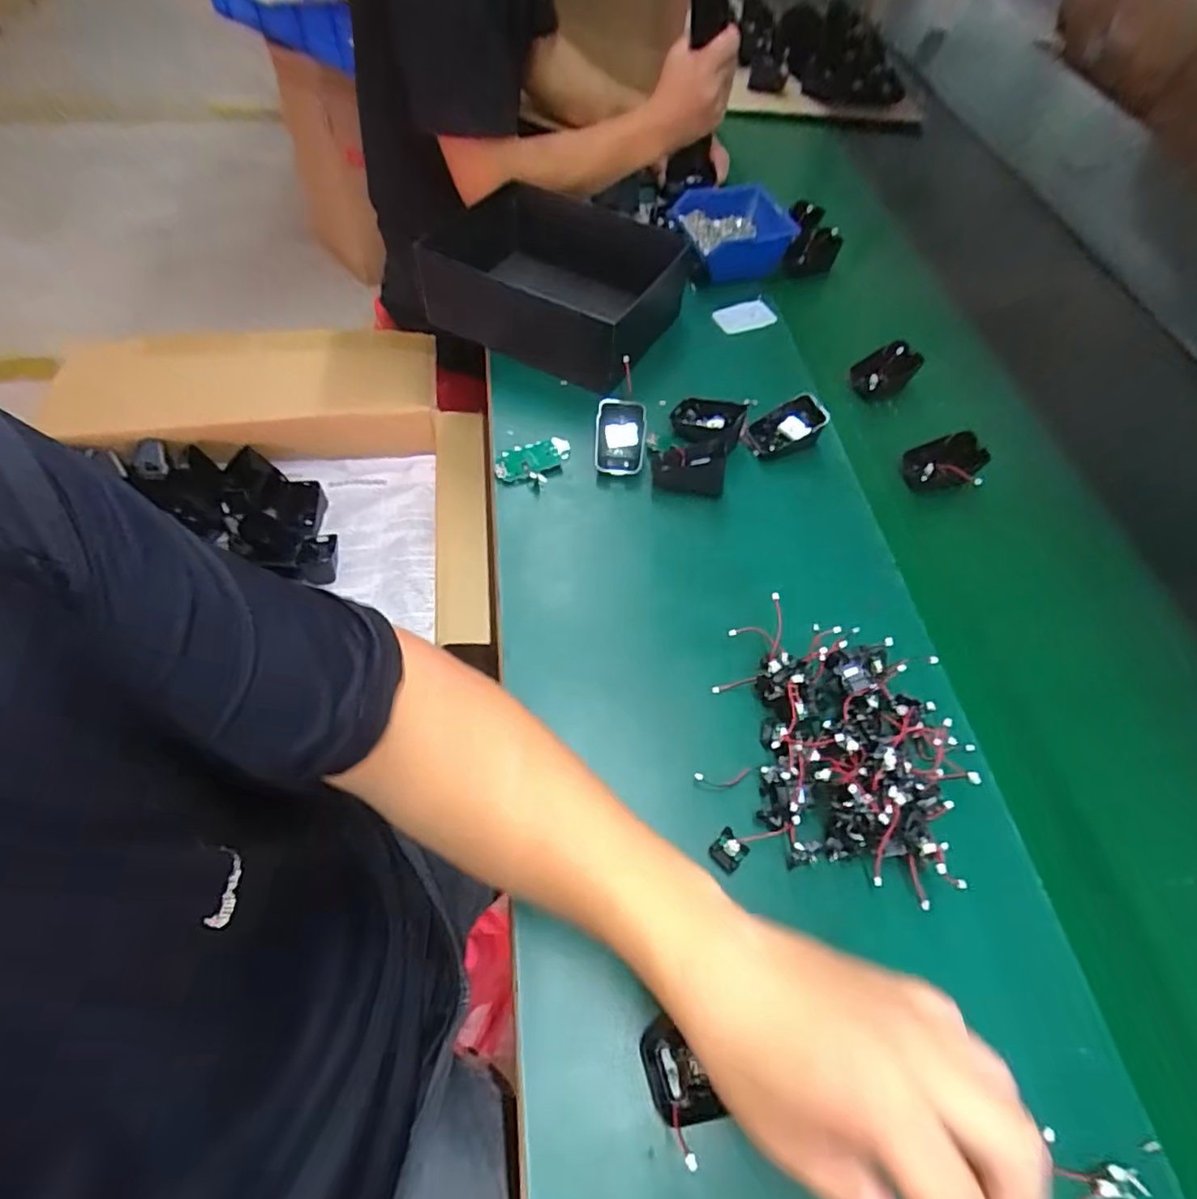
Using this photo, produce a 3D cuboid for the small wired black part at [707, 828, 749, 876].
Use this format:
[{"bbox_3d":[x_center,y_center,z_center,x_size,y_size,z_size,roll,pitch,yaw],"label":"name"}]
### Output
[{"bbox_3d":[0.087,0.167,0.414,0.021,0.007,0.024,41,66,21],"label":"small wired black part"}]

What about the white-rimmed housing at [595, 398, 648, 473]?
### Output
[{"bbox_3d":[0.021,-0.156,0.598,0.047,0.014,0.070,5,96,4],"label":"white-rimmed housing"}]

